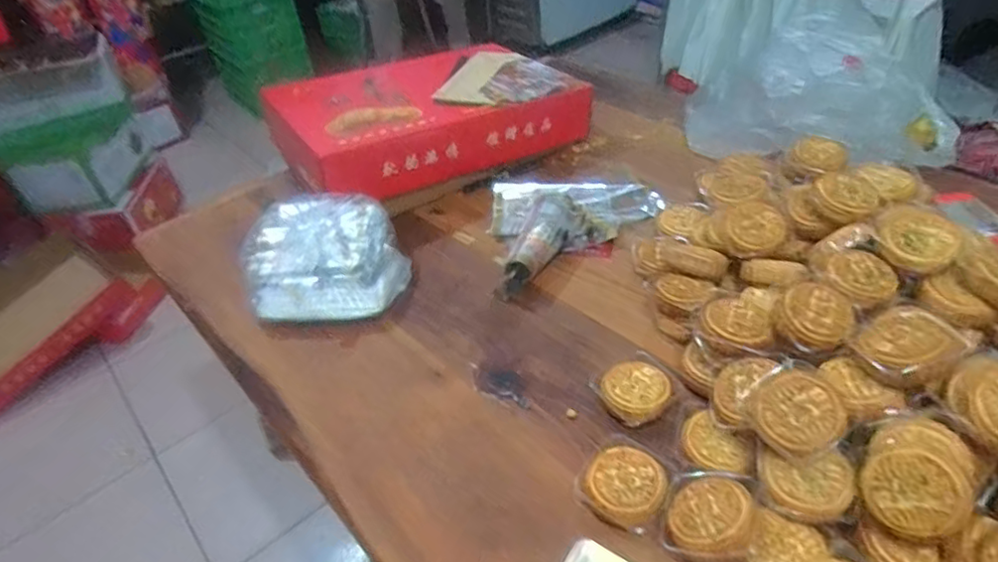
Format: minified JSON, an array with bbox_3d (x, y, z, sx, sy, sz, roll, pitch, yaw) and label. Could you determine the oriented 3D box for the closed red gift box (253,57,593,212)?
[{"bbox_3d":[-0.128,-0.284,1.055,0.468,0.131,0.347,-23,42,-18],"label":"closed red gift box"}]

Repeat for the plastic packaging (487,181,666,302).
[{"bbox_3d":[0.078,-0.105,0.877,0.306,0.046,0.192,-28,44,-23],"label":"plastic packaging"}]

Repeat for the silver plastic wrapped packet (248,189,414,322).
[{"bbox_3d":[-0.227,-0.030,0.810,0.204,0.082,0.176,-3,40,6],"label":"silver plastic wrapped packet"}]

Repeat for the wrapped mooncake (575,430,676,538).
[{"bbox_3d":[0.112,0.179,0.545,0.072,0.028,0.073,24,49,32],"label":"wrapped mooncake"}]

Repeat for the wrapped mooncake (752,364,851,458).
[{"bbox_3d":[0.242,0.106,0.499,0.065,0.021,0.066,-9,56,13],"label":"wrapped mooncake"}]

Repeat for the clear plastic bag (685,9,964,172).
[{"bbox_3d":[0.473,-0.267,0.926,0.299,0.183,0.252,-13,40,-6],"label":"clear plastic bag"}]

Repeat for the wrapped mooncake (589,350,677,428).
[{"bbox_3d":[0.139,0.113,0.619,0.071,0.027,0.068,-22,42,-16],"label":"wrapped mooncake"}]

